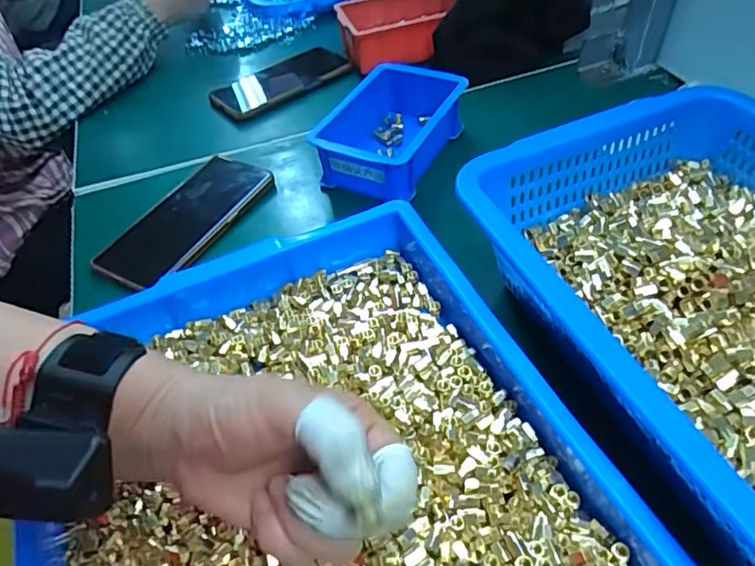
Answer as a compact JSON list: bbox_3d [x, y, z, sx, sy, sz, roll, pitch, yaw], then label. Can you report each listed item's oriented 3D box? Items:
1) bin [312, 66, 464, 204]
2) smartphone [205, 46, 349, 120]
[{"bbox_3d":[0.012,-0.144,0.523,0.097,0.057,0.140,18,51,22],"label":"bin"},{"bbox_3d":[-0.118,-0.244,0.673,0.163,0.010,0.089,-31,51,-19],"label":"smartphone"}]

